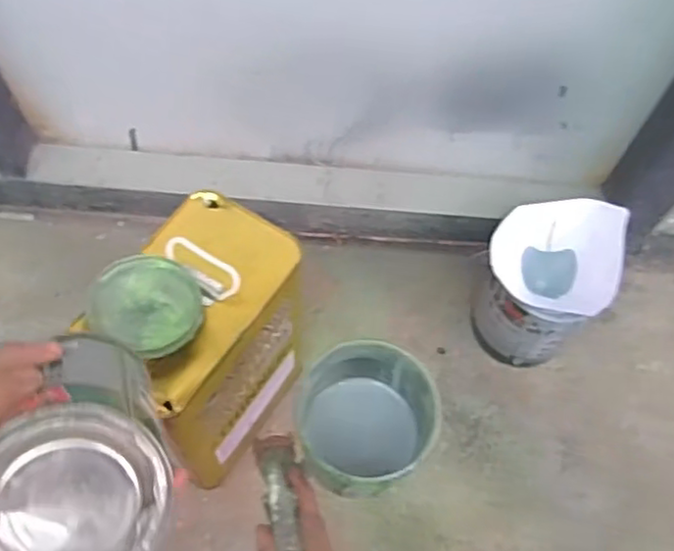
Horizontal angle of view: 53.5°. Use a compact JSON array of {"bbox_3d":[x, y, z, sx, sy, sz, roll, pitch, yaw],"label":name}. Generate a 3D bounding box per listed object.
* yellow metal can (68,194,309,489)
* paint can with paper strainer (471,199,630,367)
[{"bbox_3d":[-0.110,0.069,0.592,0.102,0.266,0.165,29,65,12],"label":"yellow metal can"},{"bbox_3d":[0.204,0.013,0.688,0.115,0.178,0.115,1,62,-2],"label":"paint can with paper strainer"}]

